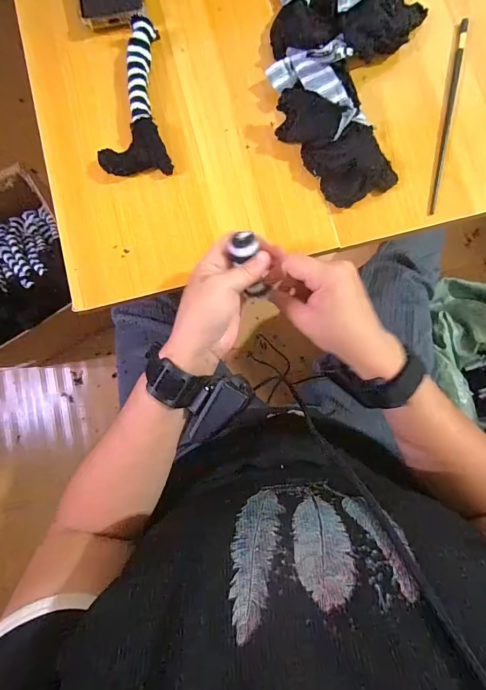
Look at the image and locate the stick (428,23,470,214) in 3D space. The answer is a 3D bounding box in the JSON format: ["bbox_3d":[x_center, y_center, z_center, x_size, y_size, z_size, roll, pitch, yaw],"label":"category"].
[{"bbox_3d":[0.232,-0.259,0.404,0.007,0.009,0.233,12,84,3],"label":"stick"}]

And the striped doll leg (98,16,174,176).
[{"bbox_3d":[-0.127,-0.277,0.404,0.074,0.026,0.169,-7,84,1],"label":"striped doll leg"}]

